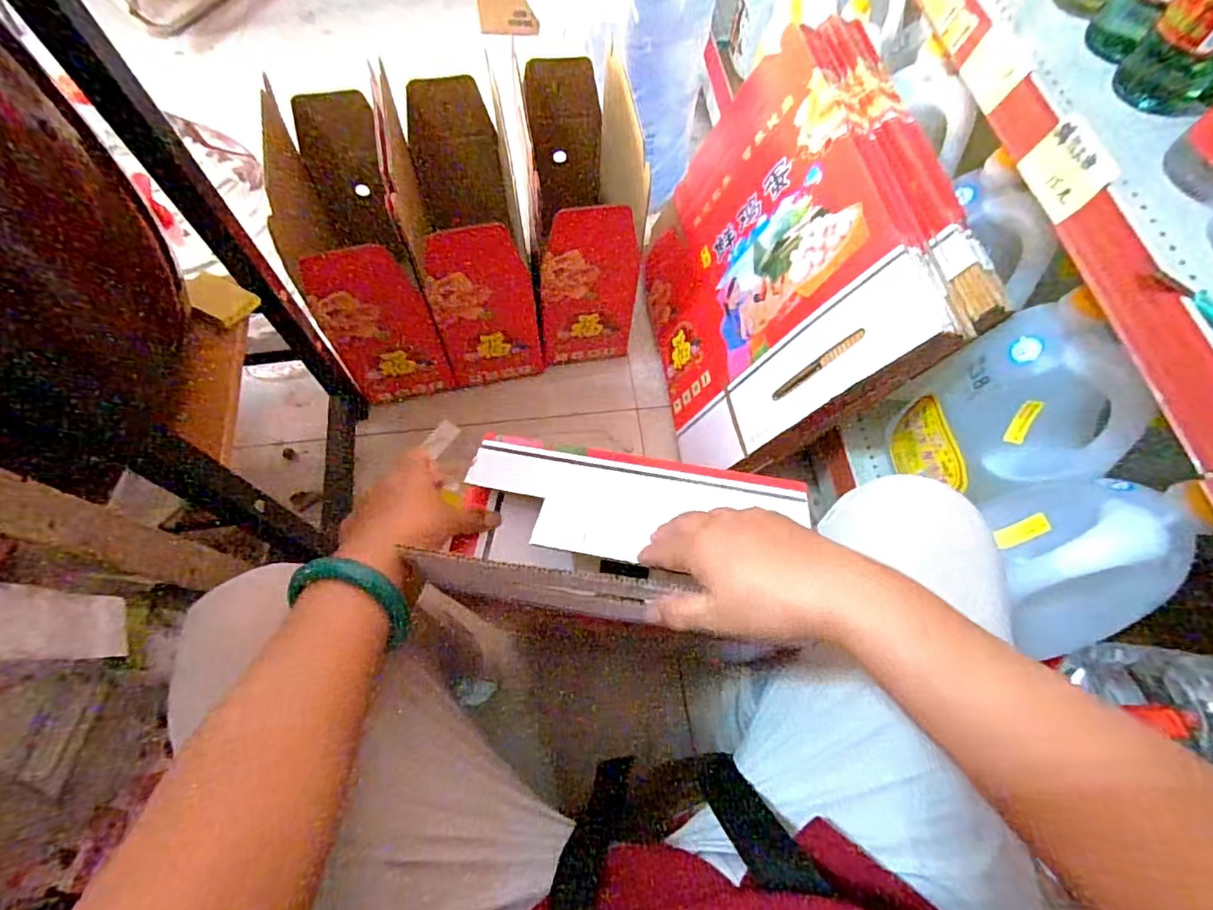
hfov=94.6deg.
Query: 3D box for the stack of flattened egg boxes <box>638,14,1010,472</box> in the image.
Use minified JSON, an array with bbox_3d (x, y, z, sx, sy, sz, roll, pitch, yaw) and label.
[{"bbox_3d":[0.226,-0.263,0.795,0.110,0.444,0.504,4,62,-28],"label":"stack of flattened egg boxes"}]

